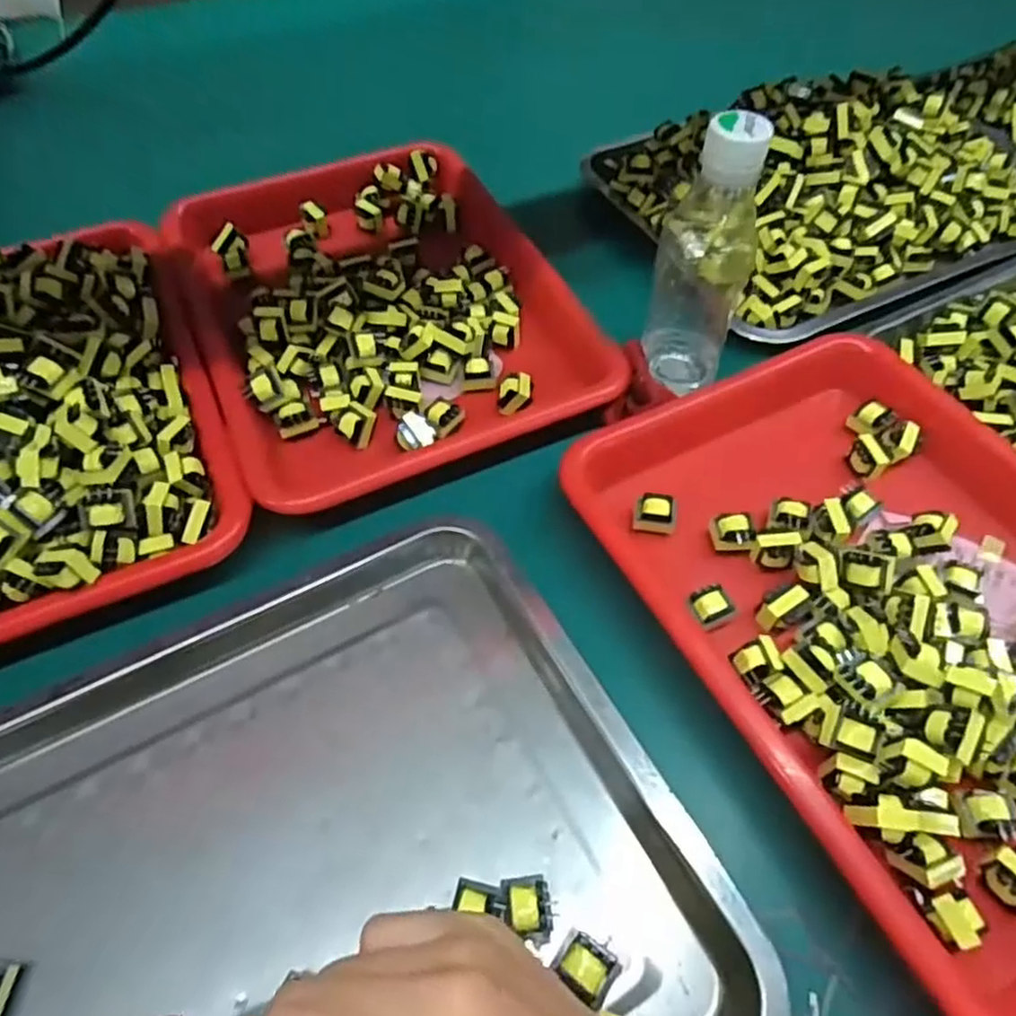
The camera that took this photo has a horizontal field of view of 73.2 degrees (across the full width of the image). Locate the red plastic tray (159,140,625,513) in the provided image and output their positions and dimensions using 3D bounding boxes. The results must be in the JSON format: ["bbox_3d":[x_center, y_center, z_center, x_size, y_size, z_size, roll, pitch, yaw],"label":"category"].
[{"bbox_3d":[-0.094,-0.155,0.508,0.260,0.037,0.334,-21,59,-15],"label":"red plastic tray"}]

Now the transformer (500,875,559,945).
[{"bbox_3d":[0.010,0.171,0.293,0.022,0.018,0.024,-4,56,-4],"label":"transformer"}]

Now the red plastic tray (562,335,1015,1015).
[{"bbox_3d":[0.216,0.054,0.377,0.257,0.054,0.344,-24,59,-16],"label":"red plastic tray"}]

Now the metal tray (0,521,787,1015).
[{"bbox_3d":[-0.120,0.181,0.290,0.389,0.033,0.289,-26,60,-18],"label":"metal tray"}]

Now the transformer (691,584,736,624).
[{"bbox_3d":[0.111,0.055,0.376,0.021,0.018,0.018,-17,58,-12],"label":"transformer"}]

